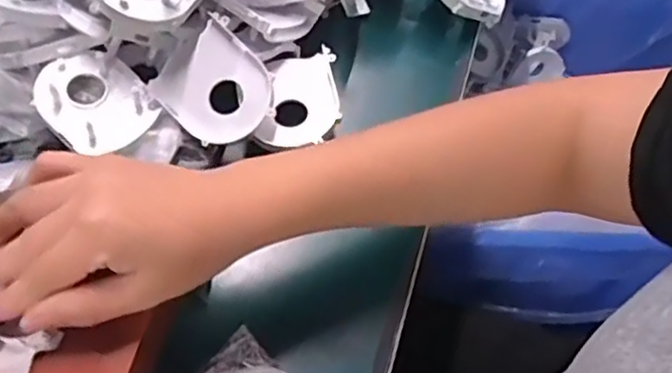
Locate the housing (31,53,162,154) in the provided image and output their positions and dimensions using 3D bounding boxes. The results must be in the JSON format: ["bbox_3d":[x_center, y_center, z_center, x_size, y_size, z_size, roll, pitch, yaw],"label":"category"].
[{"bbox_3d":[-0.161,-0.058,0.444,0.067,0.025,0.067,-28,65,-18],"label":"housing"}]

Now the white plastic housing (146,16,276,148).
[{"bbox_3d":[-0.078,-0.066,0.447,0.066,0.028,0.081,-45,75,4],"label":"white plastic housing"}]

